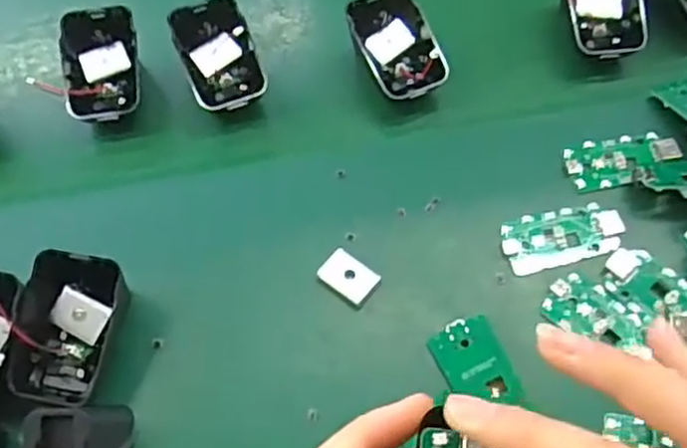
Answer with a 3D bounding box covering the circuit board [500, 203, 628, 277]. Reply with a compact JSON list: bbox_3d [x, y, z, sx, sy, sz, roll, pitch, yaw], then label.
[{"bbox_3d":[0.118,0.006,0.379,0.065,0.004,0.031,-13,61,-5],"label":"circuit board"}]

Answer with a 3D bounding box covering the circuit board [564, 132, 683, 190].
[{"bbox_3d":[0.160,-0.037,0.398,0.064,0.009,0.035,-12,57,-2],"label":"circuit board"}]

